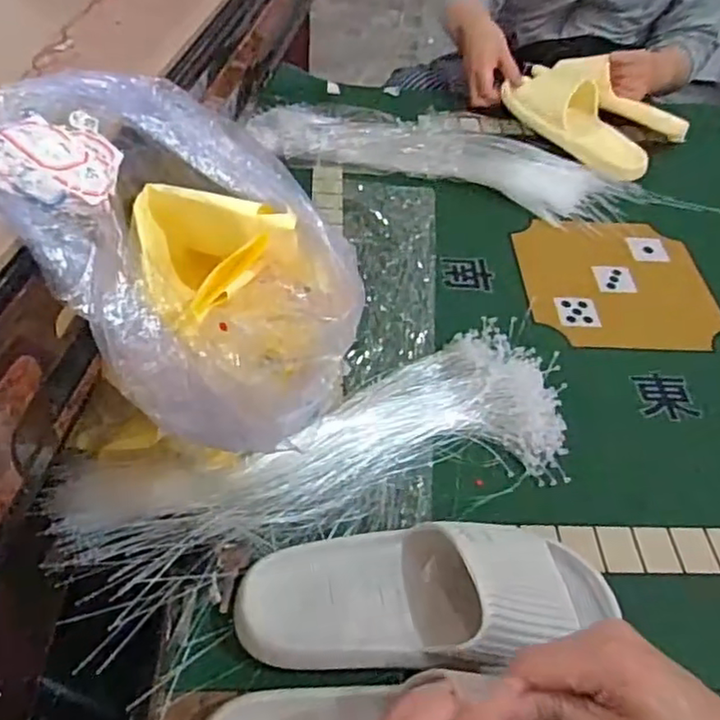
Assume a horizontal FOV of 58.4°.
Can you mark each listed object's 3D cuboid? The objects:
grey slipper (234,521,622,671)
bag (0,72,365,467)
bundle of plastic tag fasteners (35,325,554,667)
[{"bbox_3d":[0.051,0.154,0.429,0.259,0.052,0.103,6,48,-1],"label":"grey slipper"},{"bbox_3d":[-0.098,-0.066,0.414,0.216,0.152,0.224,-22,54,-24],"label":"bag"},{"bbox_3d":[-0.019,0.083,0.516,0.422,0.031,0.148,-18,52,-21],"label":"bundle of plastic tag fasteners"}]

